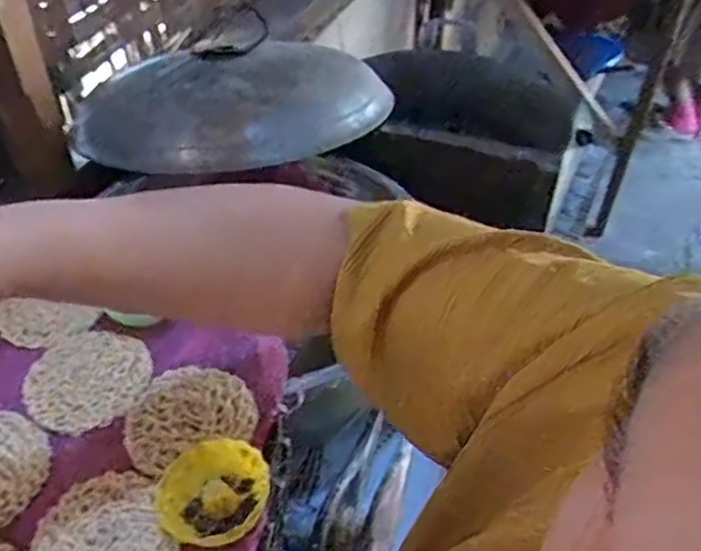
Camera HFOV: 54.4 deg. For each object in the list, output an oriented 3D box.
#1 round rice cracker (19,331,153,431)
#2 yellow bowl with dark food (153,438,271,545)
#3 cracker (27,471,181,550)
[{"bbox_3d":[-0.177,0.069,0.459,0.080,0.009,0.073,1,45,-1],"label":"round rice cracker"},{"bbox_3d":[-0.079,0.124,0.387,0.063,0.018,0.058,1,45,-1],"label":"yellow bowl with dark food"},{"bbox_3d":[-0.139,0.146,0.375,0.072,0.005,0.081,-20,49,-21],"label":"cracker"}]

